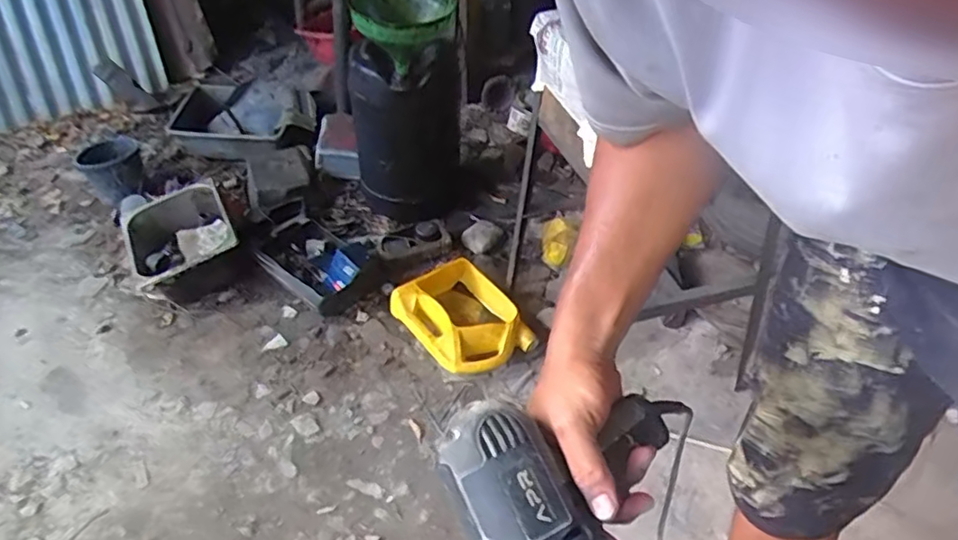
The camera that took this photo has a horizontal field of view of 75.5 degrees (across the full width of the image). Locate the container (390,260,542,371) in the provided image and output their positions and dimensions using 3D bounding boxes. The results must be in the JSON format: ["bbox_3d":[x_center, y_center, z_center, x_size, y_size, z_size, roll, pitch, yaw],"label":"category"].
[{"bbox_3d":[-0.042,0.098,1.432,0.241,0.108,0.301,-25,46,-26],"label":"container"}]

